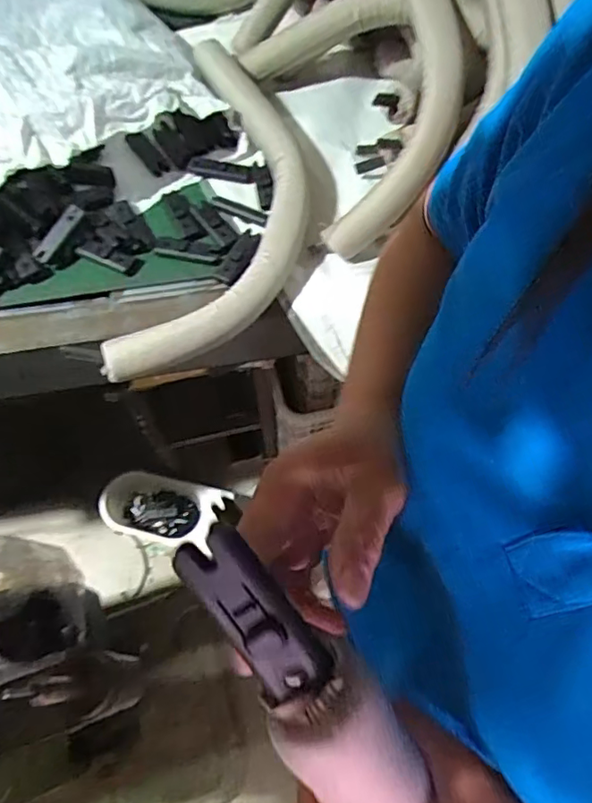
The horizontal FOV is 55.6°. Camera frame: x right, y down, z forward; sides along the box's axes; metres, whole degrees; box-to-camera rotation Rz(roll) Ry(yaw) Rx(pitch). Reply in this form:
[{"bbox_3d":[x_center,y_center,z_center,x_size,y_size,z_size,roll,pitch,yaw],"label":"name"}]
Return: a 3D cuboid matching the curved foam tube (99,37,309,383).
[{"bbox_3d":[-0.079,-0.267,0.693,0.187,0.045,0.631,8,65,3],"label":"curved foam tube"}]

